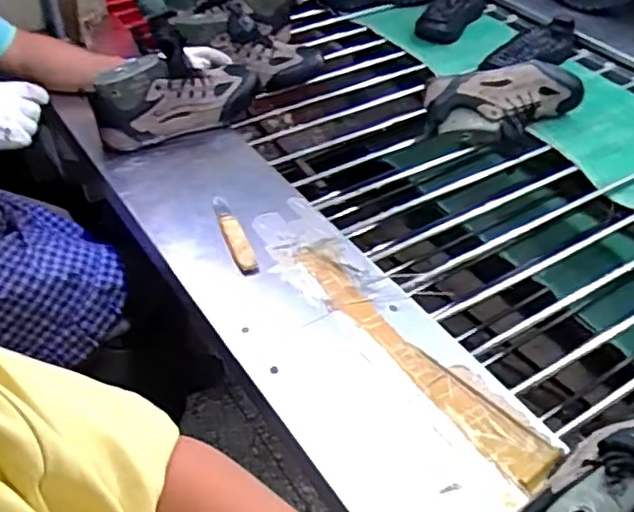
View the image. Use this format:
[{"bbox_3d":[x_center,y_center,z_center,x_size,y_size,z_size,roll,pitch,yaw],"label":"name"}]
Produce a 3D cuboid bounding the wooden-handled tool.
[{"bbox_3d":[-0.118,-0.034,0.953,0.029,0.025,0.158,-14,45,-15],"label":"wooden-handled tool"}]

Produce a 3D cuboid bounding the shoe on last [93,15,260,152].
[{"bbox_3d":[-0.238,-0.292,1.133,0.298,0.144,0.104,-17,46,-18],"label":"shoe on last"}]

